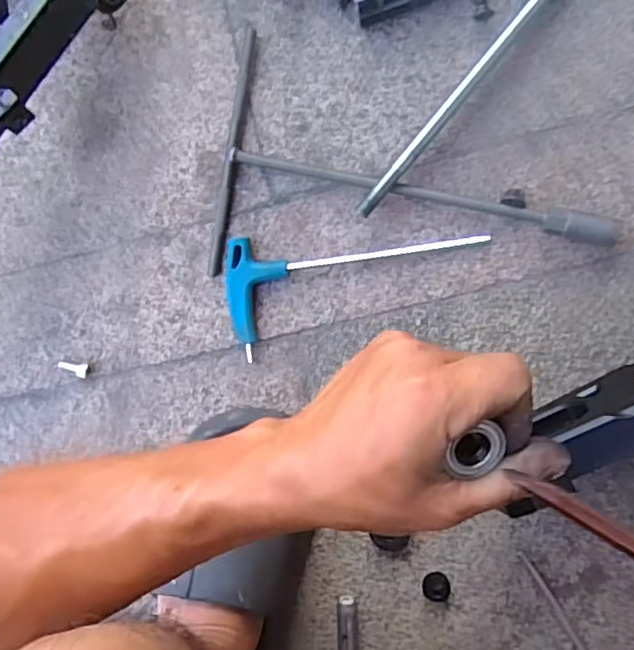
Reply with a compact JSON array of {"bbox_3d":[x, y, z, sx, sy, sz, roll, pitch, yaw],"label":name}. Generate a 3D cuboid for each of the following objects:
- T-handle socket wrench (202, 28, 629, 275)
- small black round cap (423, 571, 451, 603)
[{"bbox_3d":[0.070,-0.101,0.446,0.284,0.018,0.172,11,97,6],"label":"T-handle socket wrench"},{"bbox_3d":[0.093,0.205,0.484,0.021,0.007,0.022,1,96,8],"label":"small black round cap"}]

